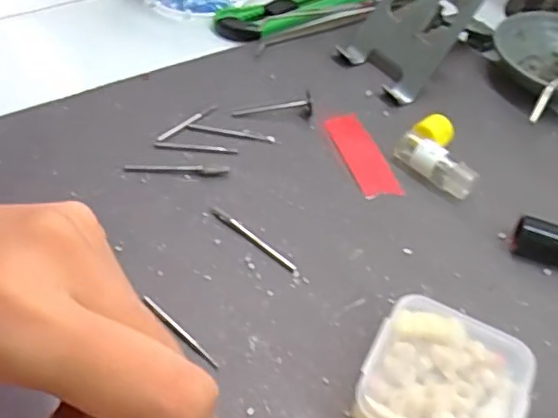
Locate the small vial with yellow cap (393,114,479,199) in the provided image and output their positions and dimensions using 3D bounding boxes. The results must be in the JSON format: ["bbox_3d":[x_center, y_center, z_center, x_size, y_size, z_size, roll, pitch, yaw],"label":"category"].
[{"bbox_3d":[0.086,-0.028,0.312,0.043,0.018,0.034,36,54,23],"label":"small vial with yellow cap"}]

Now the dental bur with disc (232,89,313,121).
[{"bbox_3d":[-0.003,-0.056,0.328,0.044,0.010,0.011,-7,50,-13],"label":"dental bur with disc"}]

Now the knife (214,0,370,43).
[{"bbox_3d":[0.020,-0.139,0.409,0.133,0.009,0.035,-21,54,-23],"label":"knife"}]

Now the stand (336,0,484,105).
[{"bbox_3d":[0.075,-0.110,0.349,0.047,0.063,0.062,-27,57,-27],"label":"stand"}]

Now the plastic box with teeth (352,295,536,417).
[{"bbox_3d":[0.061,0.066,0.223,0.056,0.021,0.055,24,50,14],"label":"plastic box with teeth"}]

